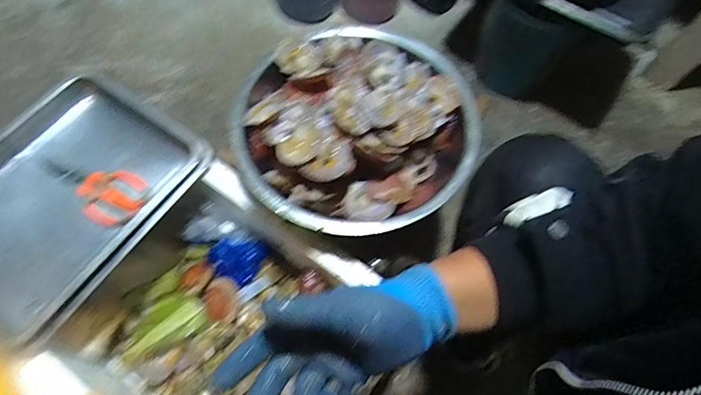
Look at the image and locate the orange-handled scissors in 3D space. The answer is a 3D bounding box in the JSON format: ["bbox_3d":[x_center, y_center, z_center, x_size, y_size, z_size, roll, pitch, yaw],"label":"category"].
[{"bbox_3d":[-0.411,-0.020,0.691,0.181,0.017,0.092,25,66,8],"label":"orange-handled scissors"}]

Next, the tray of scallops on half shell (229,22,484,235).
[{"bbox_3d":[0.004,-0.113,0.700,0.375,0.104,0.367,-32,70,-17],"label":"tray of scallops on half shell"}]

